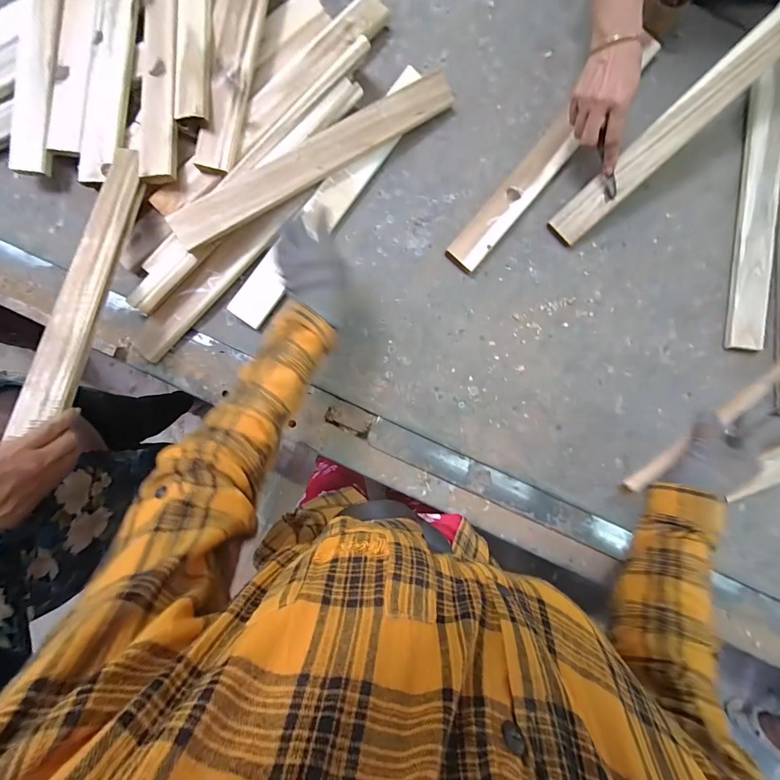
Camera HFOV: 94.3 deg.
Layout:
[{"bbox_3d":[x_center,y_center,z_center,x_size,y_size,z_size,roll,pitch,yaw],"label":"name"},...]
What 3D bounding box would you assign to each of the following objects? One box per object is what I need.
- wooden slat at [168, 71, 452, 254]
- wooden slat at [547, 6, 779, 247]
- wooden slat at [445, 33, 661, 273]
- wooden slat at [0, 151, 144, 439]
[{"bbox_3d":[-0.104,-0.335,0.523,0.443,0.017,0.061,-31,107,-6],"label":"wooden slat"},{"bbox_3d":[0.412,-0.378,0.497,0.431,0.022,0.053,-43,90,15],"label":"wooden slat"},{"bbox_3d":[0.251,-0.363,0.553,0.053,0.019,0.453,41,89,0],"label":"wooden slat"},{"bbox_3d":[-0.388,-0.152,0.466,0.053,0.014,0.417,5,71,-14],"label":"wooden slat"}]

